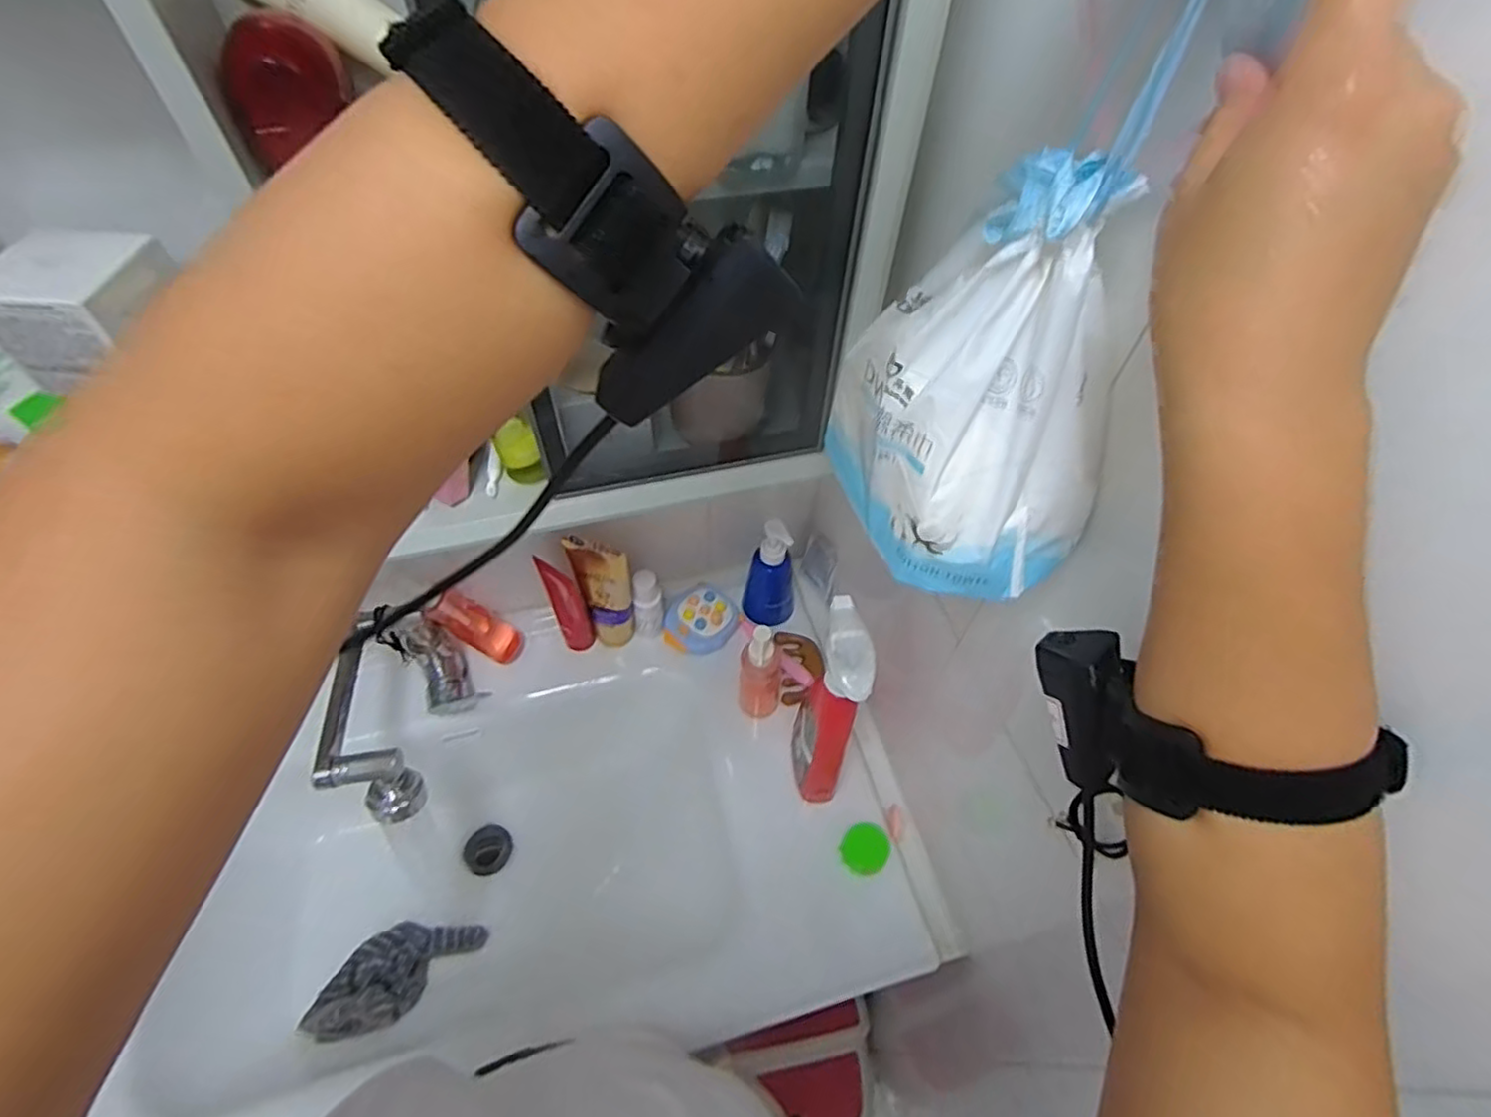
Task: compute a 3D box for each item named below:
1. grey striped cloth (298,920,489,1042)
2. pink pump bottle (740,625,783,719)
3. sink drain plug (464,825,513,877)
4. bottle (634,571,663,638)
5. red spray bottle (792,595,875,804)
[{"bbox_3d":[-0.378,0.440,0.721,0.094,0.023,0.165,26,42,30],"label":"grey striped cloth"},{"bbox_3d":[0.020,0.125,0.752,0.046,0.164,0.048,7,55,3],"label":"pink pump bottle"},{"bbox_3d":[-0.314,0.357,0.821,0.054,0.014,0.054,1,55,-2],"label":"sink drain plug"},{"bbox_3d":[-0.117,0.055,0.812,0.028,0.098,0.035,18,56,10],"label":"bottle"},{"bbox_3d":[0.080,0.146,0.657,0.047,0.259,0.103,3,55,0],"label":"red spray bottle"}]

